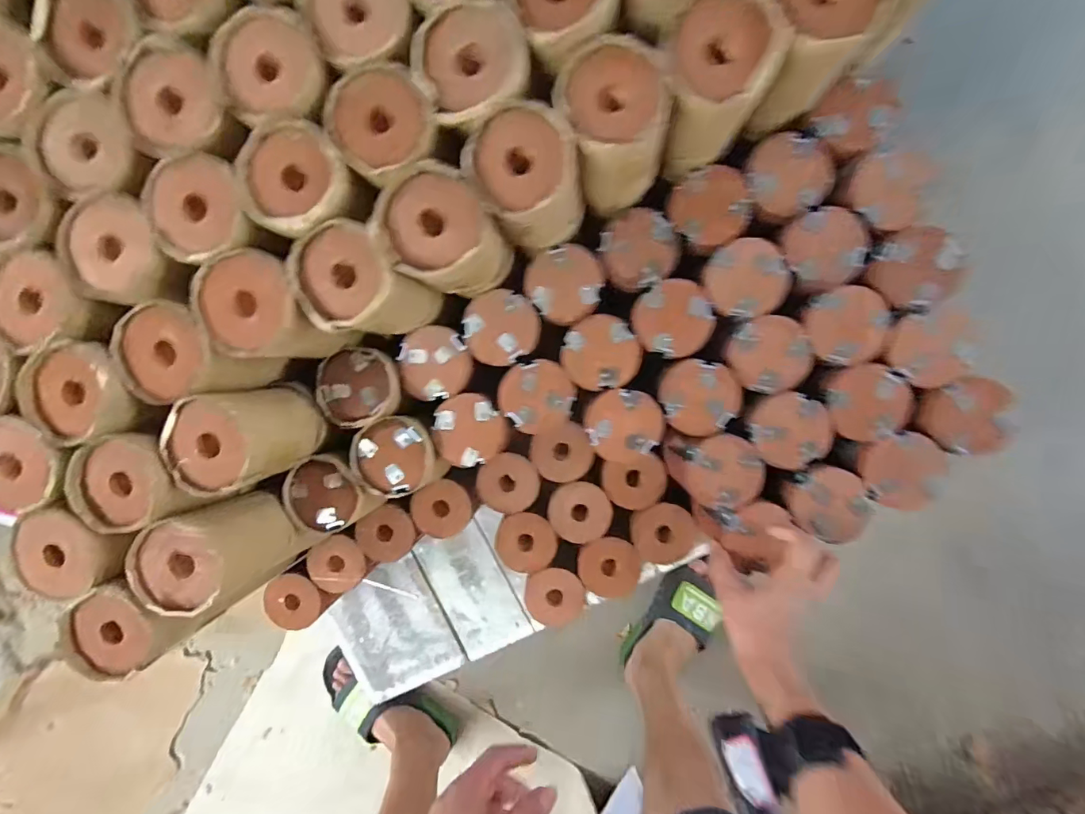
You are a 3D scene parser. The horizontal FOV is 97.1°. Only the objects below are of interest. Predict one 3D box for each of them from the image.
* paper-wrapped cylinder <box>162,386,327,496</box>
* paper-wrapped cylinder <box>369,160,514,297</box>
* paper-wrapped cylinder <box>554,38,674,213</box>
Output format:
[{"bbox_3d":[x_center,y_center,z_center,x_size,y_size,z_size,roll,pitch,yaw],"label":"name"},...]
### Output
[{"bbox_3d":[-0.278,0.025,0.461,0.086,0.114,0.086,-11,94,4],"label":"paper-wrapped cylinder"},{"bbox_3d":[-0.087,-0.151,0.433,0.096,0.104,0.087,45,95,-1],"label":"paper-wrapped cylinder"},{"bbox_3d":[0.061,-0.239,0.422,0.084,0.108,0.101,-25,93,4],"label":"paper-wrapped cylinder"}]

